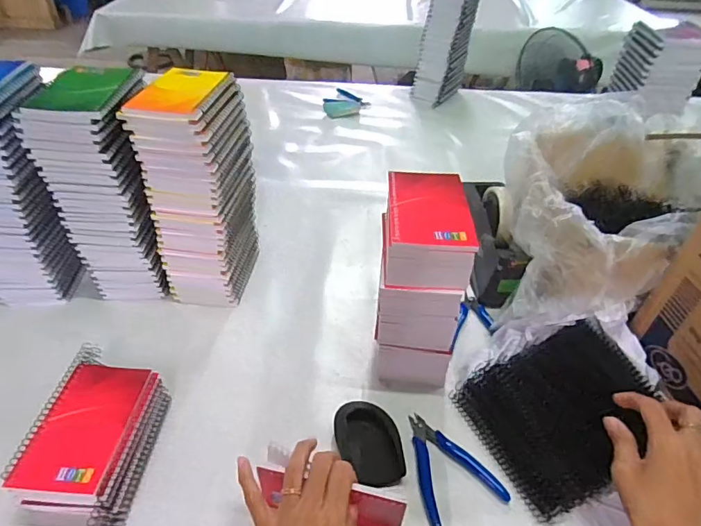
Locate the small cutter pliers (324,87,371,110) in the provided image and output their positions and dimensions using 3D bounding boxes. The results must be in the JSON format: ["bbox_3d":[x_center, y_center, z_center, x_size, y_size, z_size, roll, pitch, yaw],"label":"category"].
[{"bbox_3d":[-0.004,-0.425,1.193,0.119,0.013,0.070,14,44,10],"label":"small cutter pliers"}]

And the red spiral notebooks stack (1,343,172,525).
[{"bbox_3d":[-0.258,0.181,0.474,0.112,0.069,0.169,7,42,5],"label":"red spiral notebooks stack"}]

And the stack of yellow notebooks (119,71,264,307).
[{"bbox_3d":[-0.194,-0.090,0.617,0.099,0.284,0.139,7,42,4],"label":"stack of yellow notebooks"}]

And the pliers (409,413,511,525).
[{"bbox_3d":[0.096,0.213,0.491,0.085,0.010,0.116,-16,47,-21],"label":"pliers"}]

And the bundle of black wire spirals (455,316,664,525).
[{"bbox_3d":[0.247,0.159,0.514,0.209,0.039,0.158,-16,47,-21],"label":"bundle of black wire spirals"}]

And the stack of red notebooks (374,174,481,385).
[{"bbox_3d":[0.077,0.029,0.548,0.086,0.231,0.148,3,42,1],"label":"stack of red notebooks"}]

